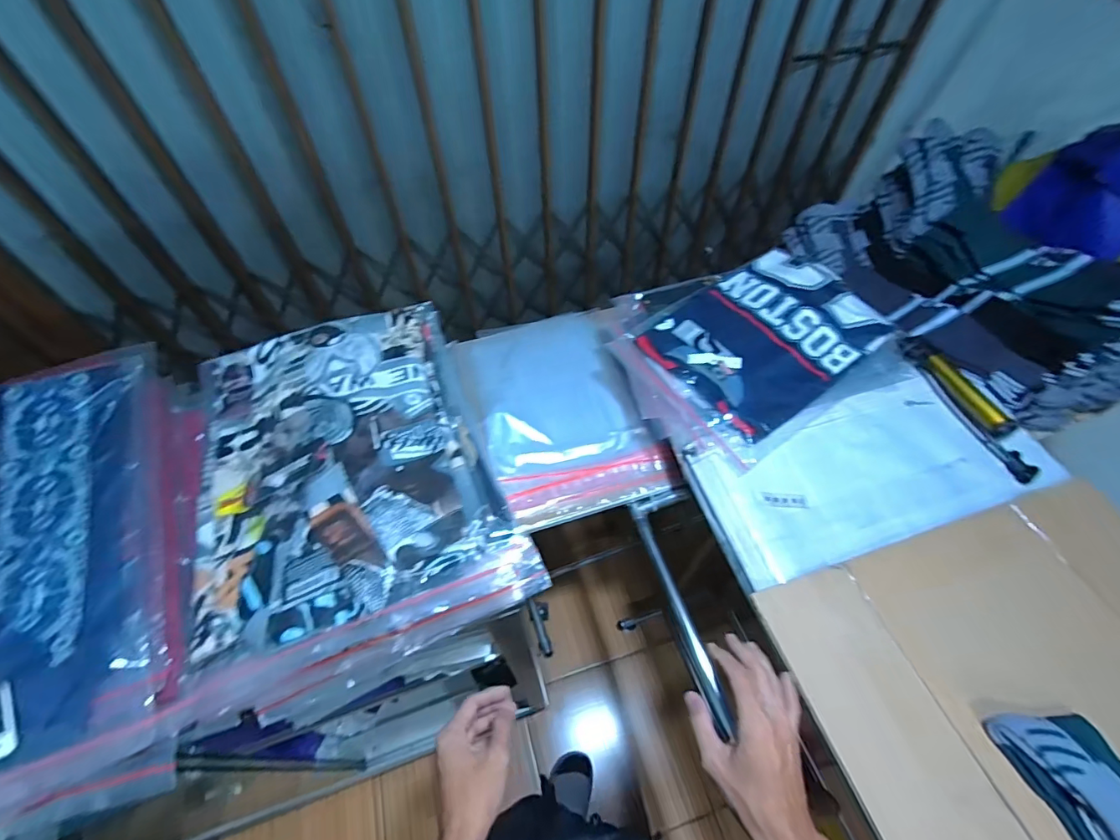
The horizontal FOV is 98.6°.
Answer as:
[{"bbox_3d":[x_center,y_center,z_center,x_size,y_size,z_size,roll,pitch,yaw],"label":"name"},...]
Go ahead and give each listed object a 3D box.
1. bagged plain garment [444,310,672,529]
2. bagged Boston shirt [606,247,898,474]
[{"bbox_3d":[-0.021,-0.040,0.866,0.285,0.059,0.468,-14,50,-13],"label":"bagged plain garment"},{"bbox_3d":[0.316,-0.125,0.760,0.370,0.028,0.270,-30,62,-13],"label":"bagged Boston shirt"}]

